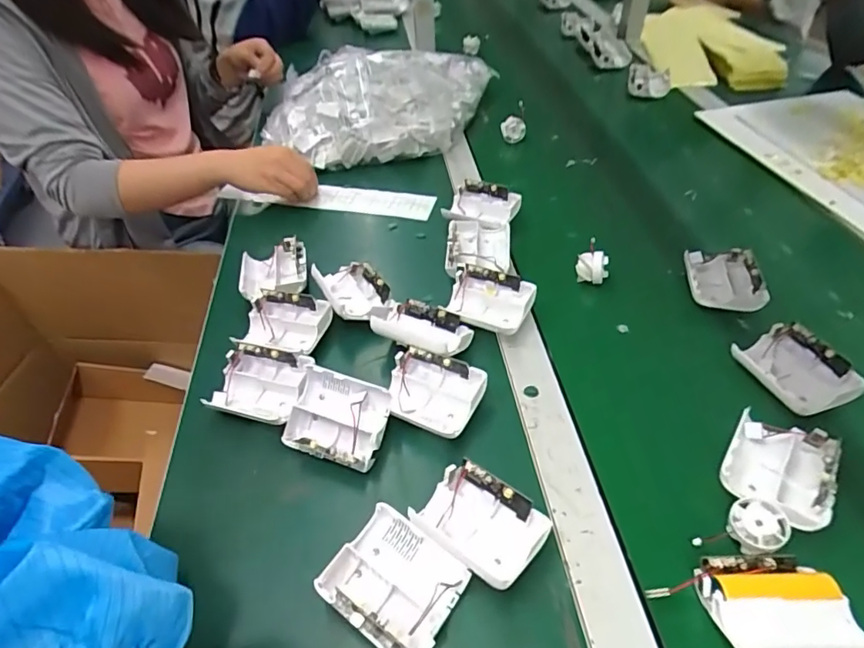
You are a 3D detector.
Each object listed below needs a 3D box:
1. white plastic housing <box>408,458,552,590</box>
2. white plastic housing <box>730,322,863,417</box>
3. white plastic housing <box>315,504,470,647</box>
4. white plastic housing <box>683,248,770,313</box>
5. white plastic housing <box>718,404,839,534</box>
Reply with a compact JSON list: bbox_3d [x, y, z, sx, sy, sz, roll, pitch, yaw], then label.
[{"bbox_3d":[0.035,0.142,0.356,0.081,0.030,0.064,29,54,27],"label":"white plastic housing"},{"bbox_3d":[0.318,0.042,0.443,0.067,0.033,0.082,-18,48,-14],"label":"white plastic housing"},{"bbox_3d":[-0.024,0.170,0.329,0.078,0.034,0.068,27,53,26],"label":"white plastic housing"},{"bbox_3d":[0.302,-0.046,0.530,0.068,0.034,0.084,3,46,6],"label":"white plastic housing"},{"bbox_3d":[0.261,0.109,0.381,0.068,0.031,0.083,25,52,25],"label":"white plastic housing"}]

